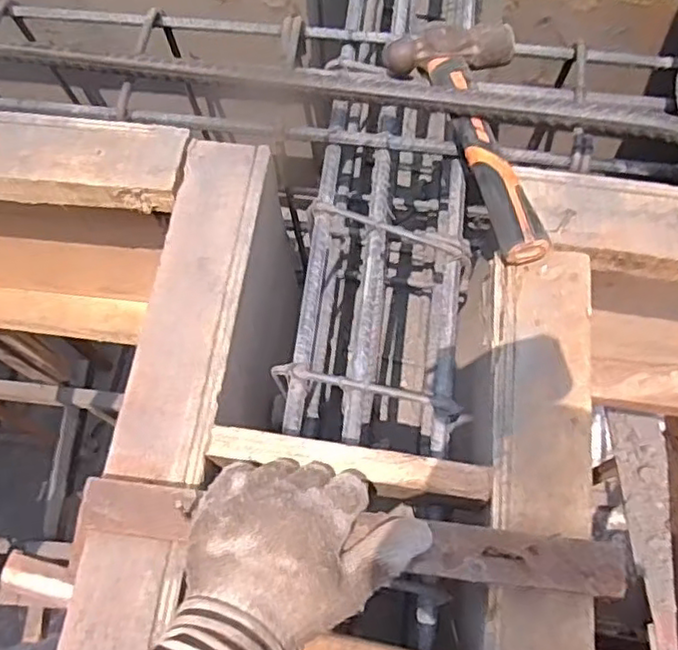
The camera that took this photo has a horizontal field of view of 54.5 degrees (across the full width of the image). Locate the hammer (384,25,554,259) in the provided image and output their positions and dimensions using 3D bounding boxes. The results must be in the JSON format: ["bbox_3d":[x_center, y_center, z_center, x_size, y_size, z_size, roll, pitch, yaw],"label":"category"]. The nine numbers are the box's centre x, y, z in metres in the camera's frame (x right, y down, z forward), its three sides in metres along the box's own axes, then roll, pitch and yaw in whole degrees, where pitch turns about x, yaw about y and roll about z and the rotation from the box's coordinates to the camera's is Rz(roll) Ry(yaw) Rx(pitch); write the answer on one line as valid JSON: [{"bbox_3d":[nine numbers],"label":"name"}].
[{"bbox_3d":[0.138,-0.168,0.555,0.118,0.047,0.251,-21,69,-6],"label":"hammer"}]

